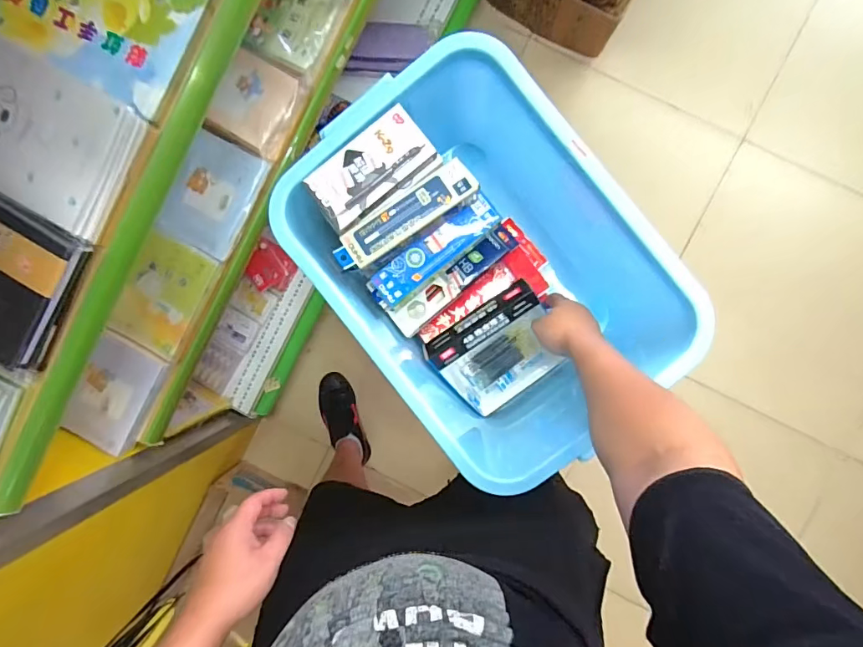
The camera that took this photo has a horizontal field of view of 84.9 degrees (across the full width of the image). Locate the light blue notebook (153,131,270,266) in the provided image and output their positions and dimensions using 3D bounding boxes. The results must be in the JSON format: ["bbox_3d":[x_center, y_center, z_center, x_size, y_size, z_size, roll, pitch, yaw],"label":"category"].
[{"bbox_3d":[-0.360,-0.209,0.773,0.142,0.030,0.180,27,94,2],"label":"light blue notebook"}]

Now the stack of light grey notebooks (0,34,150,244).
[{"bbox_3d":[-0.416,-0.202,0.483,0.215,0.029,0.137,30,94,1],"label":"stack of light grey notebooks"}]

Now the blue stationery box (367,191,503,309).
[{"bbox_3d":[0.004,-0.088,0.600,0.186,0.030,0.044,-36,90,4],"label":"blue stationery box"}]

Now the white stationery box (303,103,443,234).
[{"bbox_3d":[-0.068,-0.177,0.548,0.144,0.023,0.077,-39,90,4],"label":"white stationery box"}]

